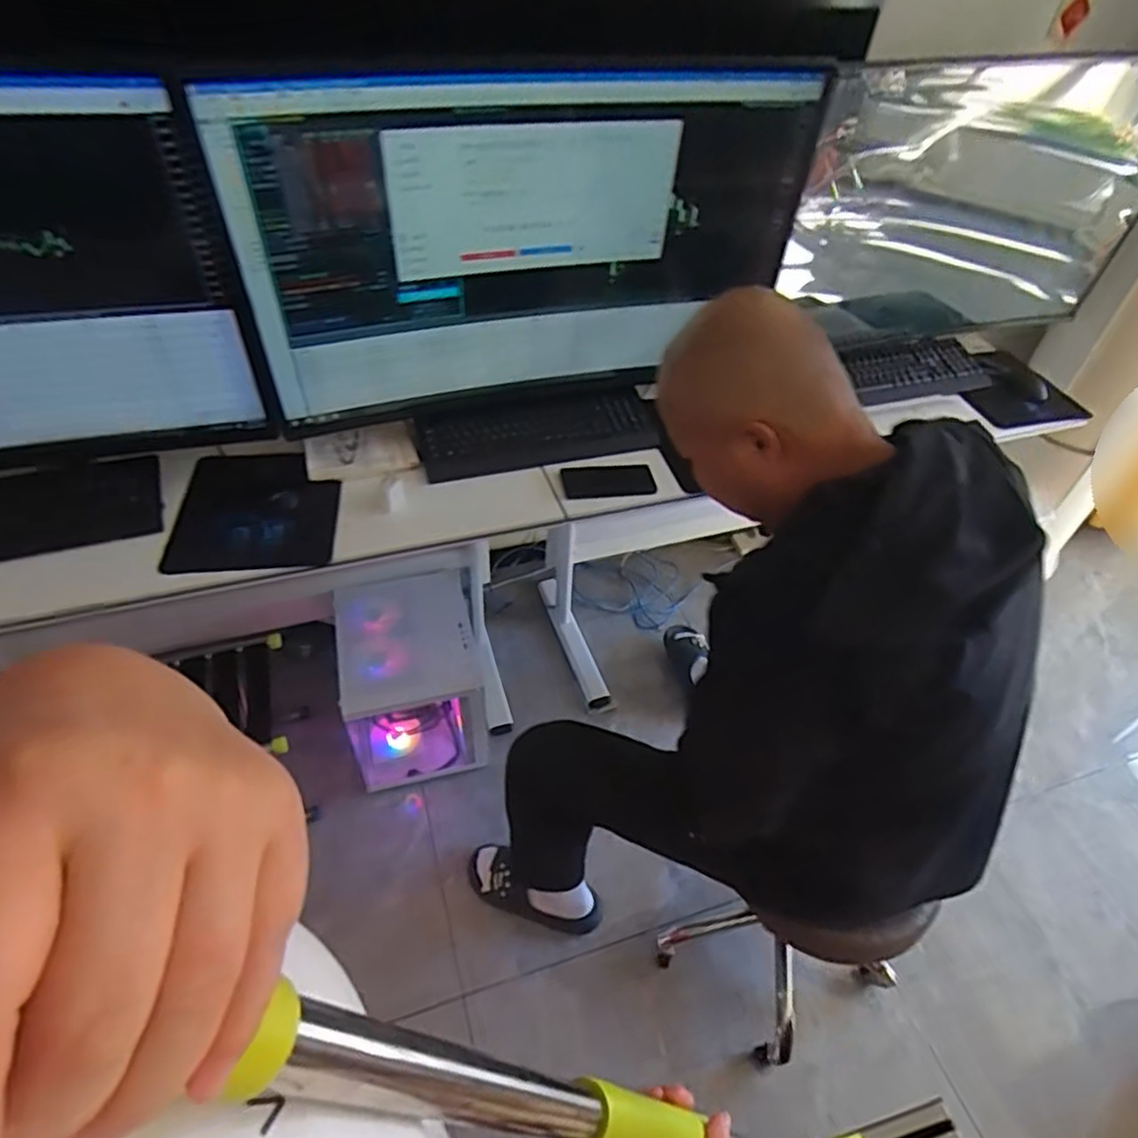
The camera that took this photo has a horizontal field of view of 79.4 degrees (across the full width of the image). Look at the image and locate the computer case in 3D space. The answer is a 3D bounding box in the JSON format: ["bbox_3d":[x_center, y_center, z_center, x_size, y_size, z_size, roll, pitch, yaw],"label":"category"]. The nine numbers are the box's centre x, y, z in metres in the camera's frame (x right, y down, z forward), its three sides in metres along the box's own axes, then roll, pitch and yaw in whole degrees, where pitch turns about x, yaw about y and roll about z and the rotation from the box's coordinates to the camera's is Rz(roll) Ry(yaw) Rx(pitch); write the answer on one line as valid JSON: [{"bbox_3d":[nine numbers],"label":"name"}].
[{"bbox_3d":[-0.354,0.238,1.569,0.310,0.329,0.360,-9,46,-14],"label":"computer case"}]

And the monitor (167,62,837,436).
[{"bbox_3d":[-0.069,-0.494,1.091,0.865,0.505,0.104,-9,53,-10],"label":"monitor"}]

